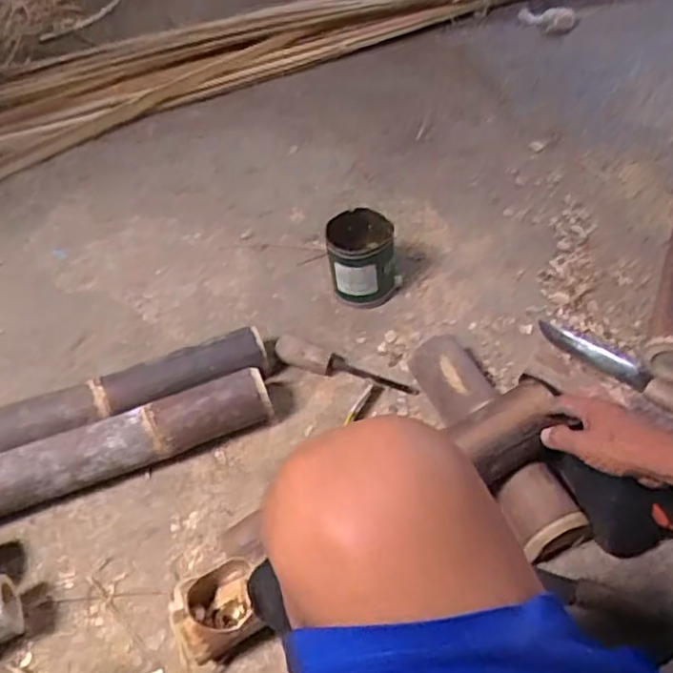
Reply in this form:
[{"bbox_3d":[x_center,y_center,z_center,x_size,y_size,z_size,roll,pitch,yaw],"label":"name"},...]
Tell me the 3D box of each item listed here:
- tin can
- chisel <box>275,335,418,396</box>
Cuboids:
[{"bbox_3d":[0.038,-0.119,1.008,0.101,0.120,0.100,-2,51,2],"label":"tin can"},{"bbox_3d":[0.011,0.043,0.935,0.211,0.029,0.039,13,53,14],"label":"chisel"}]

